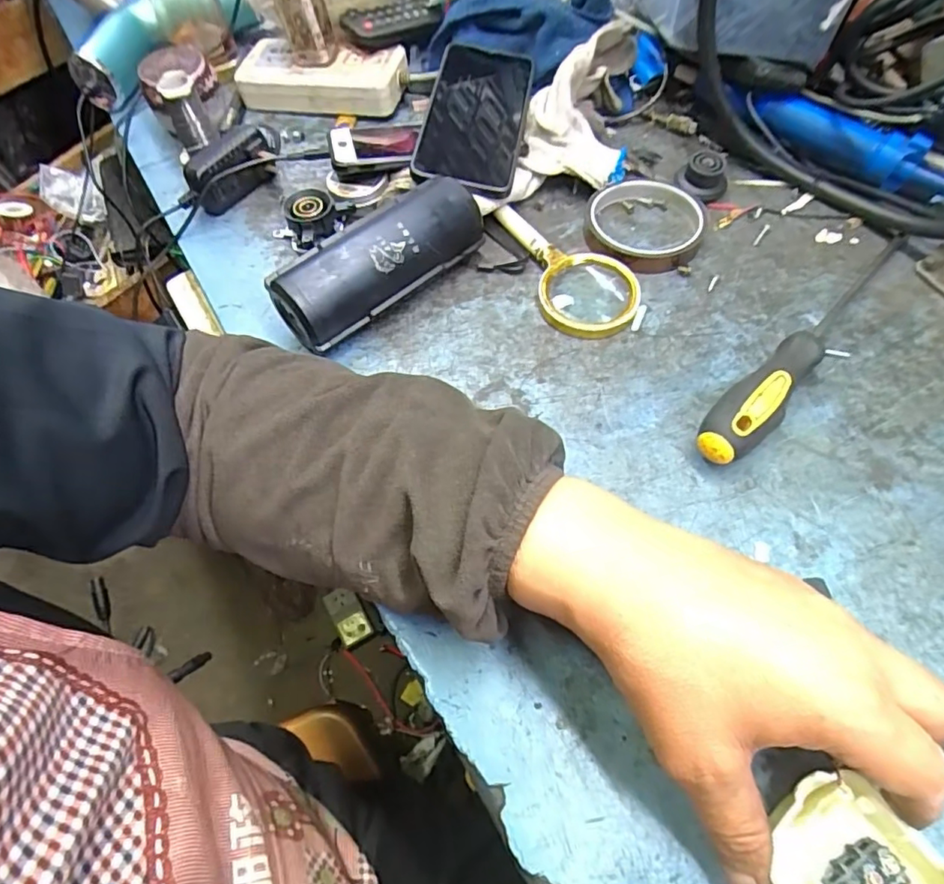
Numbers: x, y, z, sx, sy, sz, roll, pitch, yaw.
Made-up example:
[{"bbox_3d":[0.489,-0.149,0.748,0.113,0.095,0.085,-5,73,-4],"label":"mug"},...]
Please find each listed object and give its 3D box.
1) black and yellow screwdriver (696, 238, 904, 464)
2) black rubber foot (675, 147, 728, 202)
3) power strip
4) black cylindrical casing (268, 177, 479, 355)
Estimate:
[{"bbox_3d":[0.220,-0.066,0.356,0.244,0.035,0.031,-40,66,-19],"label":"black and yellow screwdriver"},{"bbox_3d":[0.183,-0.209,0.443,0.035,0.027,0.031,-7,60,-2],"label":"black rubber foot"},{"bbox_3d":[-0.138,-0.331,0.513,0.151,0.033,0.058,9,61,8],"label":"power strip"},{"bbox_3d":[-0.061,-0.123,0.392,0.048,0.054,0.151,40,69,22],"label":"black cylindrical casing"}]

